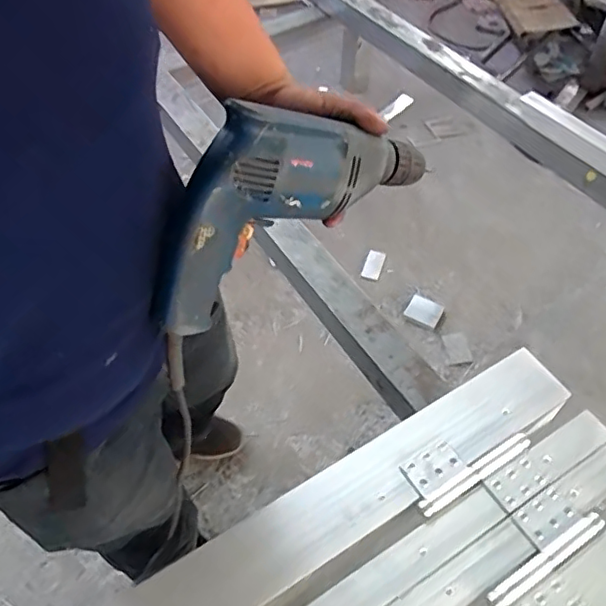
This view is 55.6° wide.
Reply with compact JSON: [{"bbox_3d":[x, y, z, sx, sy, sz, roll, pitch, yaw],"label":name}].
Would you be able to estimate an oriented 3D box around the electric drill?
[{"bbox_3d":[-0.017,-0.091,0.434,0.253,0.115,0.057,-36,64,-16],"label":"electric drill"}]

